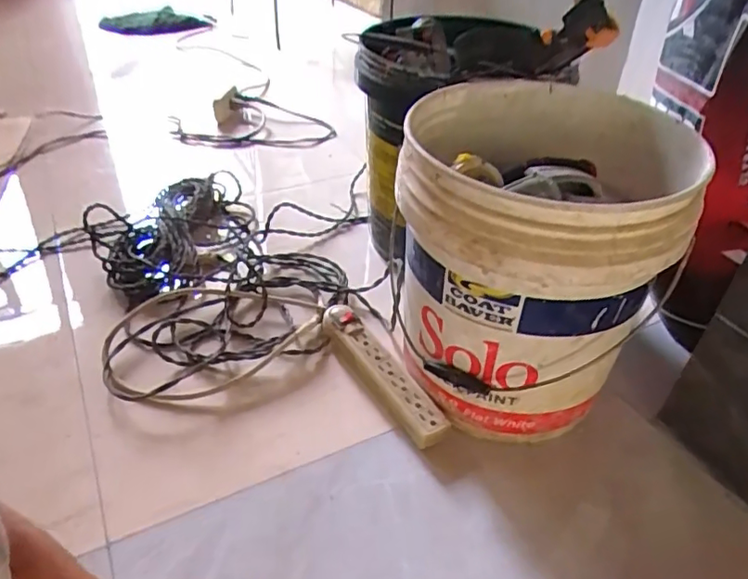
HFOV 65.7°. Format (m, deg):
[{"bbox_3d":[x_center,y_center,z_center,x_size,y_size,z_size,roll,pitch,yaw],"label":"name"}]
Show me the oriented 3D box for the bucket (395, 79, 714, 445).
[{"bbox_3d":[0.164,-0.035,0.654,0.267,0.306,0.288,1,39,-1],"label":"bucket"}]

